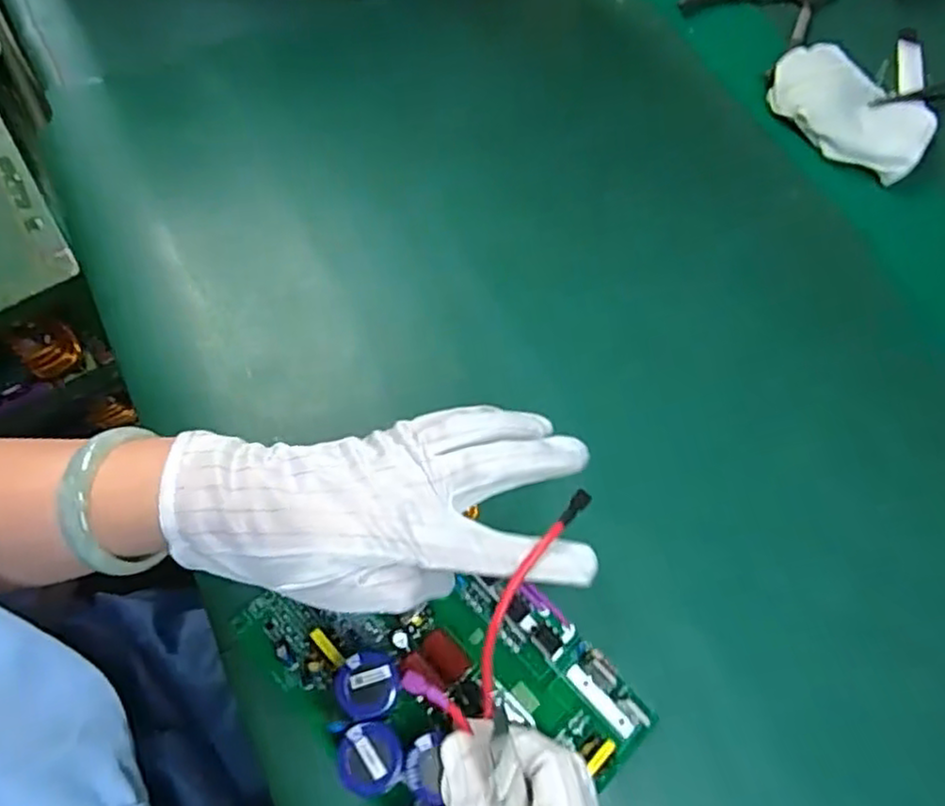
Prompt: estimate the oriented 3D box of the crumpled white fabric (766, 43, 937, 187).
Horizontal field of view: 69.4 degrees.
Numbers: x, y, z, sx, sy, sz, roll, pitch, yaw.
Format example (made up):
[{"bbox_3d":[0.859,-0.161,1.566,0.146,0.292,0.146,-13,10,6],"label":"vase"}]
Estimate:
[{"bbox_3d":[0.297,-0.232,0.539,0.124,0.026,0.082,37,71,12],"label":"crumpled white fabric"}]

